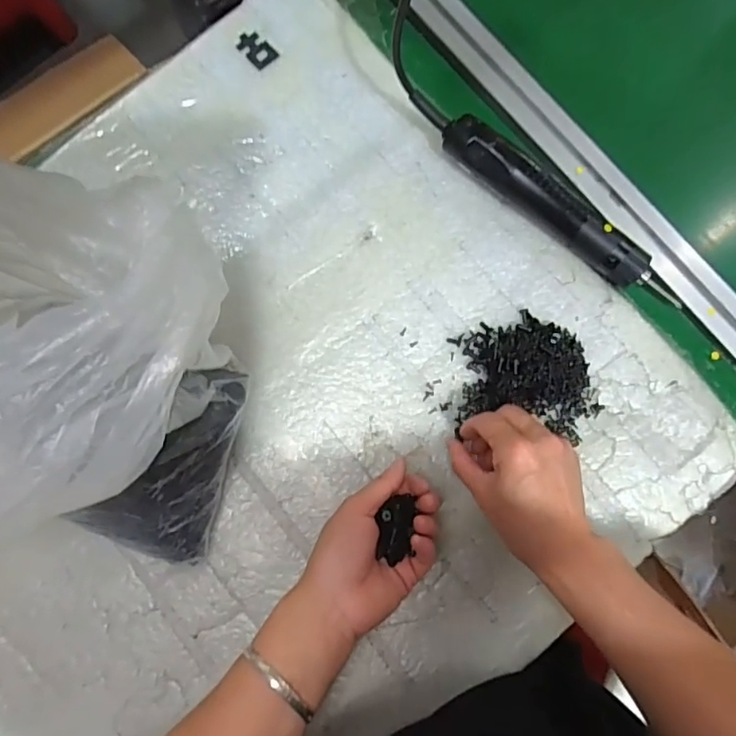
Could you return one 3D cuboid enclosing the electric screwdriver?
[{"bbox_3d":[0.162,-0.131,0.440,0.227,0.041,0.036,37,83,6],"label":"electric screwdriver"}]

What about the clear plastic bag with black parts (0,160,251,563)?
[{"bbox_3d":[-0.177,0.006,0.326,0.187,0.223,0.194,23,81,4],"label":"clear plastic bag with black parts"}]

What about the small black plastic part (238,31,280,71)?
[{"bbox_3d":[-0.104,-0.298,0.494,0.026,0.004,0.040,-42,83,-6],"label":"small black plastic part"}]

